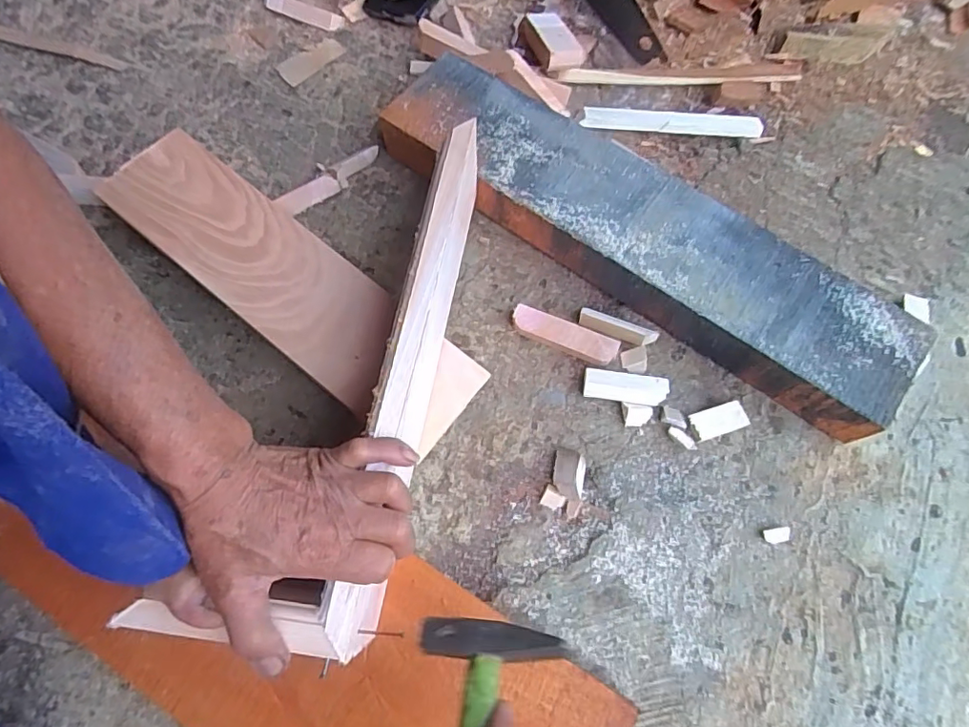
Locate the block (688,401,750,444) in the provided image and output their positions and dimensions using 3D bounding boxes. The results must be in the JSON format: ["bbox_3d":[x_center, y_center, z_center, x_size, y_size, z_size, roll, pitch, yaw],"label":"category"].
[{"bbox_3d":[0.226,0.056,0.527,0.057,0.013,0.029,-17,85,-7],"label":"block"}]

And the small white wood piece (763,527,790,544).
[{"bbox_3d":[0.266,0.156,0.493,0.024,0.006,0.013,-8,70,-4],"label":"small white wood piece"}]

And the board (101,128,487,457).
[{"bbox_3d":[-0.195,-0.080,0.540,0.426,0.009,0.114,38,71,8],"label":"board"}]

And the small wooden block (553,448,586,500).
[{"bbox_3d":[0.080,0.103,0.511,0.027,0.021,0.045,7,70,2],"label":"small wooden block"}]

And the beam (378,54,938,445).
[{"bbox_3d":[0.151,-0.140,0.571,0.576,0.066,0.132,35,73,11],"label":"beam"}]

